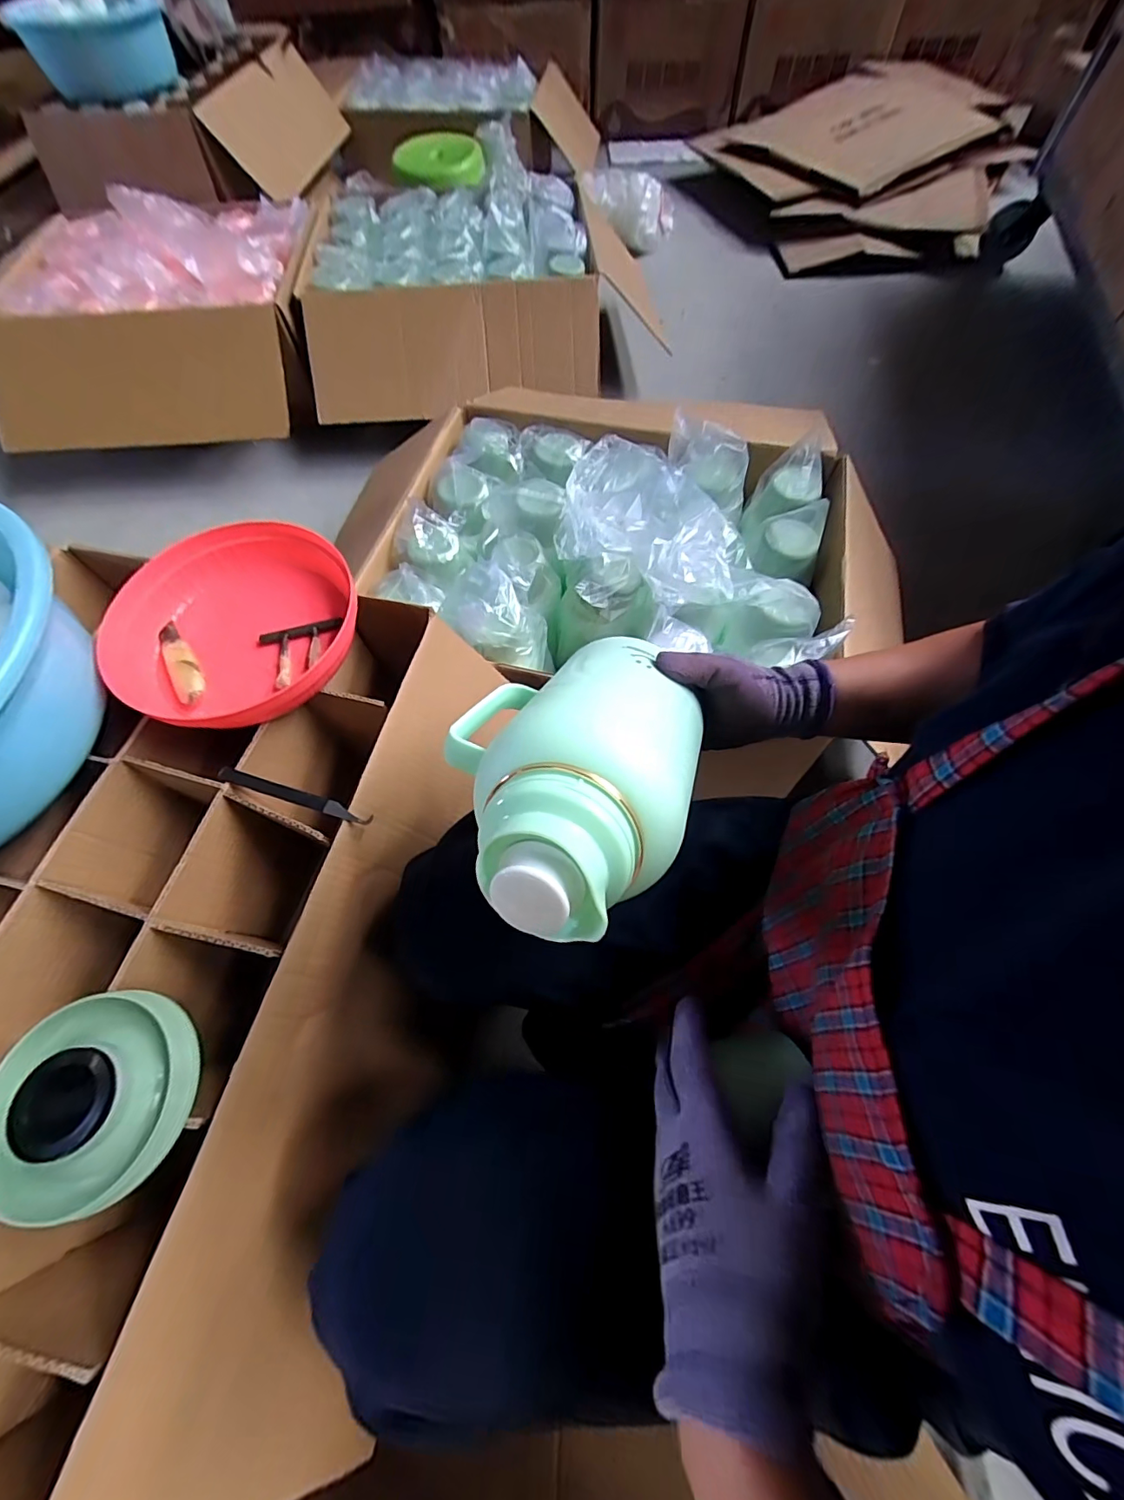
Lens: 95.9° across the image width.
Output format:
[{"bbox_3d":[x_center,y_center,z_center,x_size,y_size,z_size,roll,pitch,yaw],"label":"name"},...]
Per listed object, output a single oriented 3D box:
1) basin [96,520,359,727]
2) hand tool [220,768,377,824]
[{"bbox_3d":[-0.311,-0.122,0.494,0.222,0.046,0.214,0,63,1],"label":"basin"},{"bbox_3d":[-0.229,0.039,0.434,0.145,0.010,0.012,16,65,9],"label":"hand tool"}]

